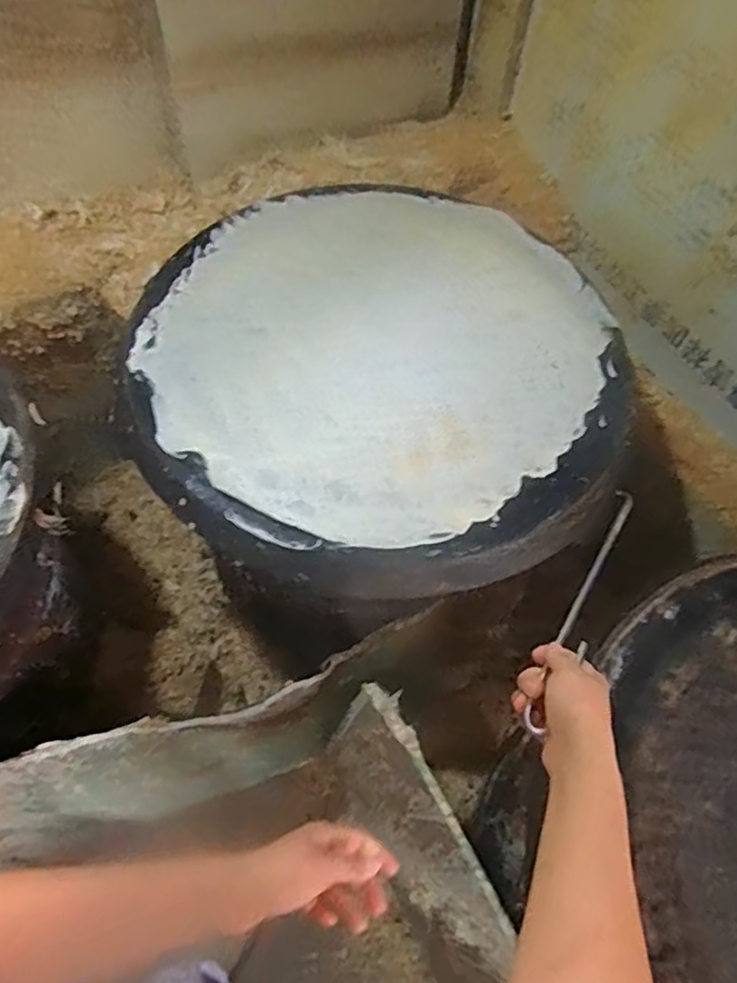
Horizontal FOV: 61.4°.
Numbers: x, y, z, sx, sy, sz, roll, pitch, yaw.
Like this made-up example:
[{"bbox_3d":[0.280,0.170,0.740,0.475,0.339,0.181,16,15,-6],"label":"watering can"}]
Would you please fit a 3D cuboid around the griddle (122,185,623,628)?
[{"bbox_3d":[0.017,-0.162,0.763,0.581,0.073,0.600,2,60,-3],"label":"griddle"}]

